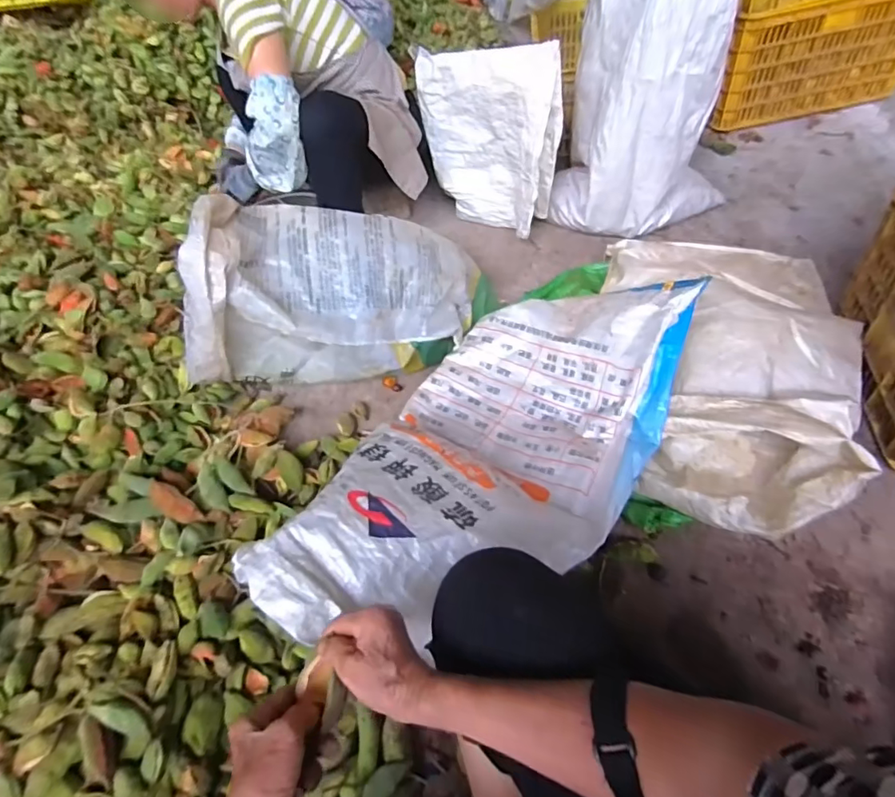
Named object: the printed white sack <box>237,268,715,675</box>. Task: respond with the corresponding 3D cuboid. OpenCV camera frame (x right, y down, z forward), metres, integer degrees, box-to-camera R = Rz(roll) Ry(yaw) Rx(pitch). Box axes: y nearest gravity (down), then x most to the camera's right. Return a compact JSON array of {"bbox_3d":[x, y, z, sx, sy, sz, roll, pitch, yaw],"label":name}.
[{"bbox_3d":[0.070,0.052,0.799,0.422,0.255,0.776,33,49,23],"label":"printed white sack"}]

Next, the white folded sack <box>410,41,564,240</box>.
[{"bbox_3d":[0.096,-0.708,1.352,0.128,0.404,0.456,-39,55,-20],"label":"white folded sack"}]

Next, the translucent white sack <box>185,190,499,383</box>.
[{"bbox_3d":[-0.222,-0.233,1.071,0.589,0.334,0.283,-11,51,2],"label":"translucent white sack"}]

